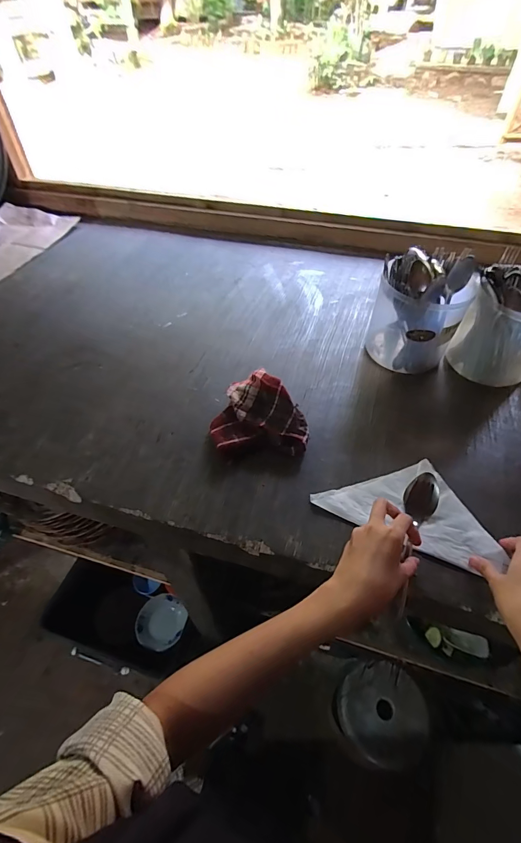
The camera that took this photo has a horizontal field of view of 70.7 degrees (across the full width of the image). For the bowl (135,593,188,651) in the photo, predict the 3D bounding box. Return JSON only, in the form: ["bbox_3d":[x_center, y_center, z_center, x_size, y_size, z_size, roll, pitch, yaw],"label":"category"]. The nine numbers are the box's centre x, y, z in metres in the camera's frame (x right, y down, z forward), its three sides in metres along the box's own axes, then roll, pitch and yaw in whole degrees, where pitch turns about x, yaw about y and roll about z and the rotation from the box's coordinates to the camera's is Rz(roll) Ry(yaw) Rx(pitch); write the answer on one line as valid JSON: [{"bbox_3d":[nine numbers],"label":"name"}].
[{"bbox_3d":[-0.303,0.607,1.124,0.143,0.035,0.150,0,51,1],"label":"bowl"}]

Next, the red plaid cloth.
[{"bbox_3d":[-0.004,-0.008,0.531,0.133,0.065,0.111,-6,51,-4],"label":"red plaid cloth"}]

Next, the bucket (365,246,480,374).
[{"bbox_3d":[0.258,-0.177,0.603,0.129,0.168,0.124,0,51,1],"label":"bucket"}]

